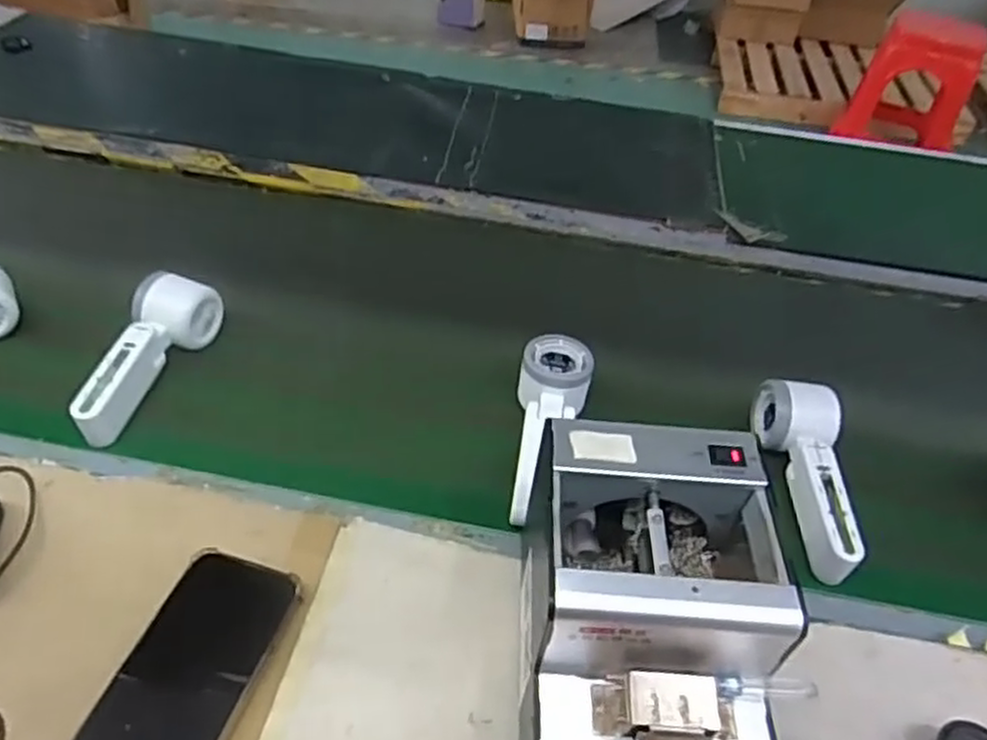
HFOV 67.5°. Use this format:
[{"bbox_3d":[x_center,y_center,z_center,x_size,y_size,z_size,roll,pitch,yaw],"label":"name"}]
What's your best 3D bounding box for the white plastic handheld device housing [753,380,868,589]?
[{"bbox_3d":[0.253,0.081,0.570,0.059,0.055,0.173,5,43,-2],"label":"white plastic handheld device housing"}]

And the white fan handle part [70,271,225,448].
[{"bbox_3d":[-0.283,-0.013,0.605,0.059,0.039,0.164,8,43,2],"label":"white fan handle part"}]

